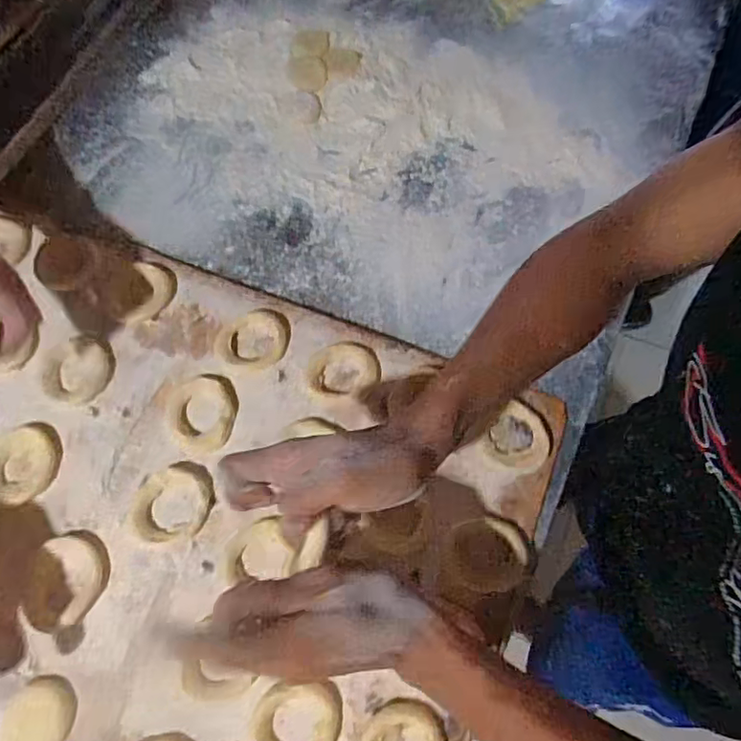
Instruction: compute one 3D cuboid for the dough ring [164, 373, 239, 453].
[{"bbox_3d":[-0.144,0.034,0.487,0.068,0.012,0.062,-1,67,2],"label":"dough ring"}]

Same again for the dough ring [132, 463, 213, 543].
[{"bbox_3d":[-0.157,0.106,0.458,0.055,0.011,0.068,28,71,13],"label":"dough ring"}]

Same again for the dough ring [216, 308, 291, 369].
[{"bbox_3d":[-0.104,-0.031,0.511,0.061,0.009,0.058,-1,67,2],"label":"dough ring"}]

